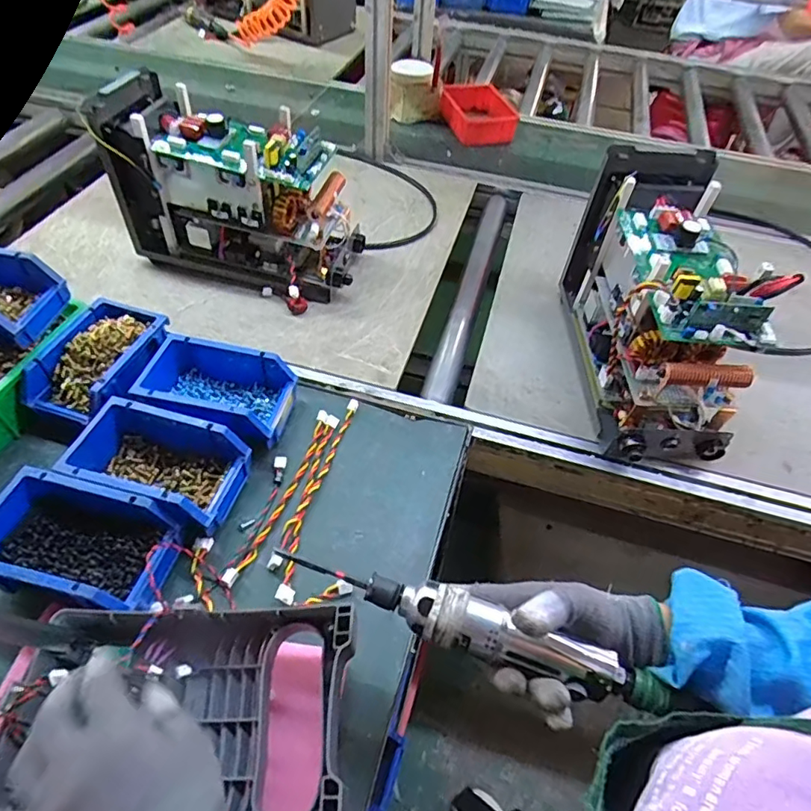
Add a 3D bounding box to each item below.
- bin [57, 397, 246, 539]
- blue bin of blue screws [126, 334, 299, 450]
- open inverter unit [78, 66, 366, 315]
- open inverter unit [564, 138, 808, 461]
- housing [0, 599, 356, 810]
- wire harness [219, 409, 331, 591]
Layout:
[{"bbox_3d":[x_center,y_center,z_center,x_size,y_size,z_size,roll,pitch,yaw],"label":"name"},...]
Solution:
[{"bbox_3d":[-0.266,0.062,0.567,0.169,0.066,0.100,14,51,7],"label":"bin"},{"bbox_3d":[-0.227,-0.018,0.633,0.174,0.061,0.115,14,51,7],"label":"blue bin of blue screws"},{"bbox_3d":[-0.249,-0.314,0.805,0.342,0.223,0.171,19,52,11],"label":"open inverter unit"},{"bbox_3d":[0.333,-0.132,0.694,0.158,0.222,0.340,3,51,-2],"label":"open inverter unit"},{"bbox_3d":[-0.174,0.240,0.415,0.254,0.062,0.161,2,51,-3],"label":"housing"},{"bbox_3d":[-0.137,0.097,0.601,0.018,0.014,0.233,17,51,9],"label":"wire harness"}]

